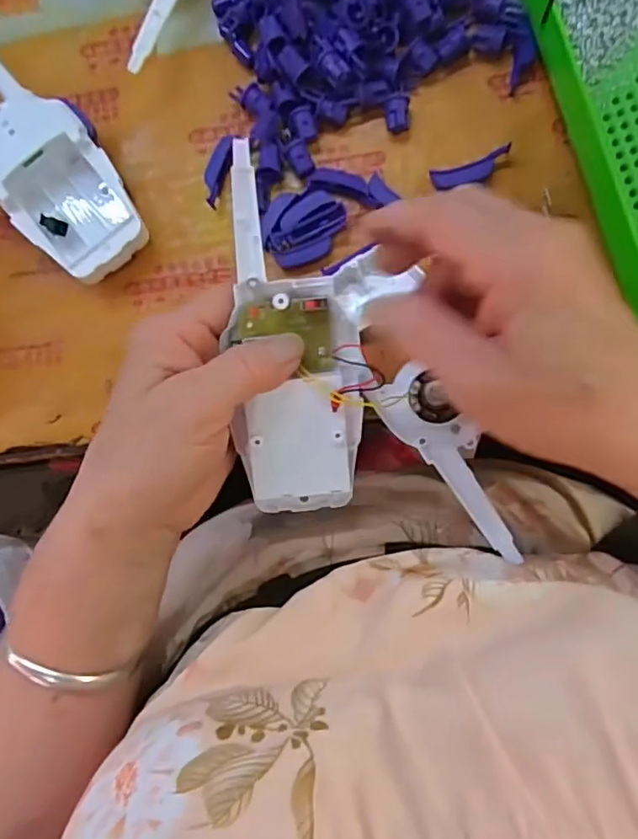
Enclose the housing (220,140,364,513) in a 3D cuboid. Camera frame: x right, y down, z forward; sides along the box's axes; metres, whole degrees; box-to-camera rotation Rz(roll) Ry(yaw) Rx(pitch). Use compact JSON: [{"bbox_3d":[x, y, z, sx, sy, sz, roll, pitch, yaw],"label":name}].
[{"bbox_3d":[-0.012,-0.035,0.266,0.060,0.022,0.161,-8,99,7],"label":"housing"}]

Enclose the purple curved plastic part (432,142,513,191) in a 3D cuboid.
[{"bbox_3d":[0.083,-0.133,0.309,0.043,0.008,0.013,-15,85,5],"label":"purple curved plastic part"}]

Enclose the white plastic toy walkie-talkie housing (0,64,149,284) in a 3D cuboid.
[{"bbox_3d":[-0.159,-0.149,0.325,0.064,0.033,0.157,-41,83,2],"label":"white plastic toy walkie-talkie housing"}]

